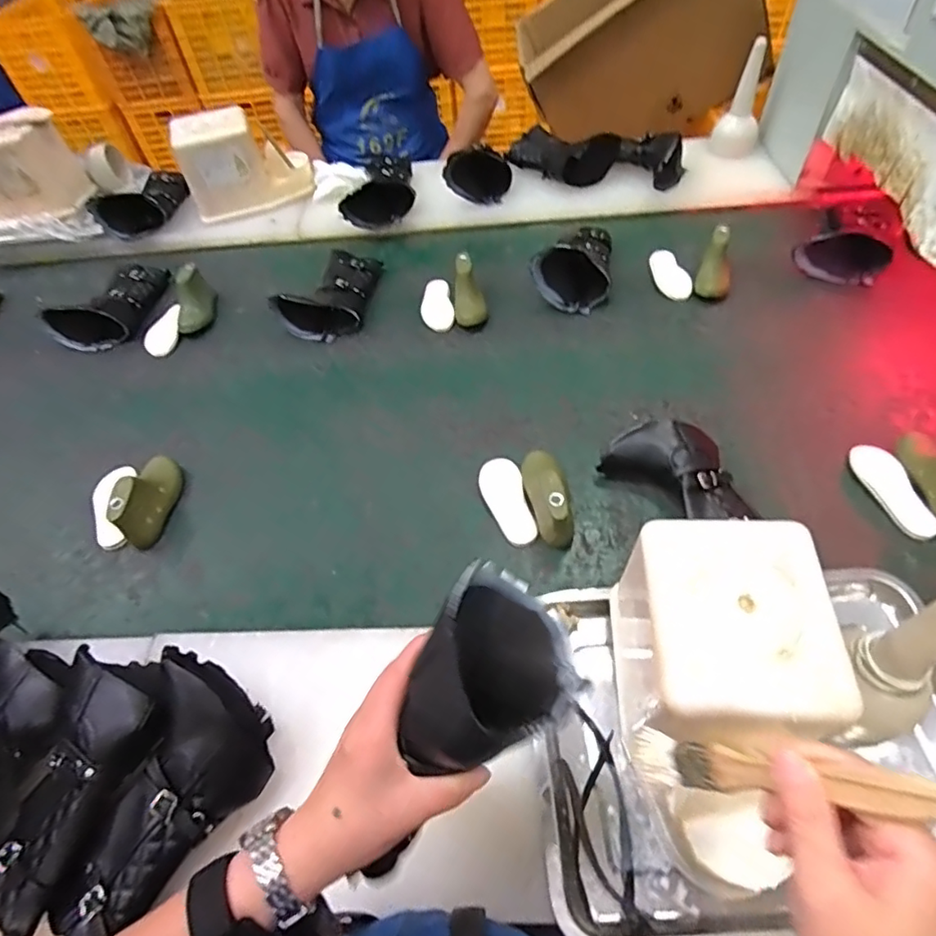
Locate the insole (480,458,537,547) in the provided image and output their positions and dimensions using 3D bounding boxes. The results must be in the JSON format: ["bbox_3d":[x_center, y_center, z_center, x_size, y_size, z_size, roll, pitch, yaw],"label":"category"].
[{"bbox_3d":[0.050,0.041,0.736,0.053,0.006,0.134,-15,52,3],"label":"insole"}]

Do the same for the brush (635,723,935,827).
[{"bbox_3d":[0.145,0.145,0.268,0.139,0.015,0.022,-17,39,45],"label":"brush"}]

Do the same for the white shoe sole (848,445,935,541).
[{"bbox_3d":[0.518,0.028,0.696,0.052,0.012,0.137,-9,53,0],"label":"white shoe sole"}]

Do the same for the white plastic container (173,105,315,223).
[{"bbox_3d":[-0.447,-0.618,1.132,0.242,0.149,0.132,-25,55,-13],"label":"white plastic container"}]

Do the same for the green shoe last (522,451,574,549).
[{"bbox_3d":[0.100,0.020,0.708,0.054,0.072,0.140,-6,53,2],"label":"green shoe last"}]

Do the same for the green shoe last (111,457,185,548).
[{"bbox_3d":[-0.415,0.030,0.736,0.046,0.069,0.121,-7,53,1],"label":"green shoe last"}]

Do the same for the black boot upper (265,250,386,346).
[{"bbox_3d":[-0.247,-0.326,1.009,0.143,0.073,0.226,2,53,8],"label":"black boot upper"}]

